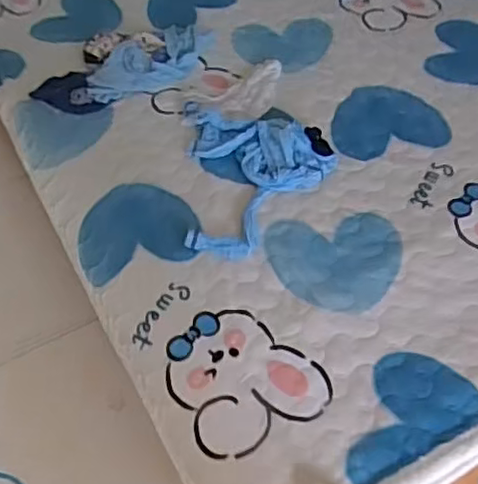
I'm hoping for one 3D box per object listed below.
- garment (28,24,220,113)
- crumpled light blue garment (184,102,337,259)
[{"bbox_3d":[-0.251,-0.404,1.522,0.424,0.030,0.173,-33,56,-21],"label":"garment"},{"bbox_3d":[0.038,-0.143,1.291,0.291,0.031,0.406,-2,51,2],"label":"crumpled light blue garment"}]

